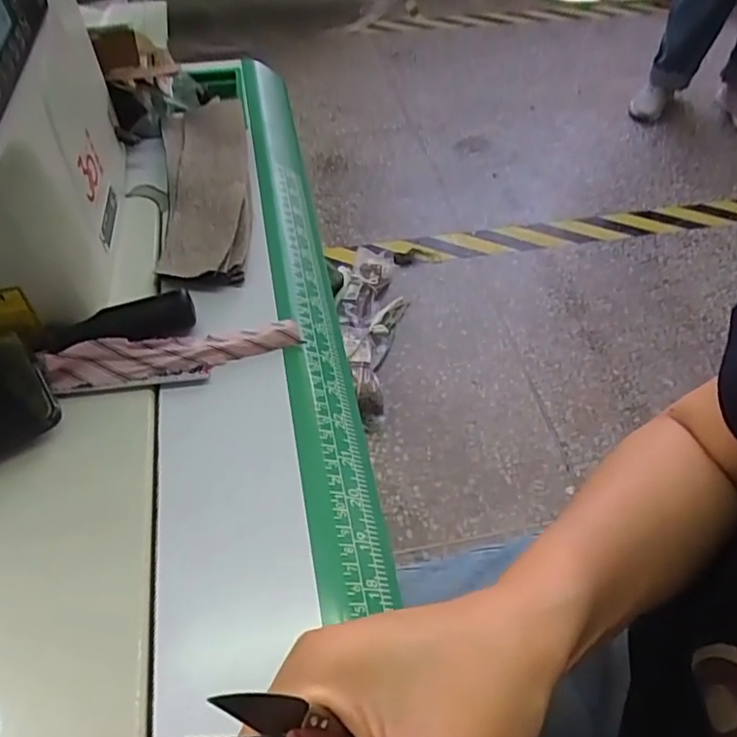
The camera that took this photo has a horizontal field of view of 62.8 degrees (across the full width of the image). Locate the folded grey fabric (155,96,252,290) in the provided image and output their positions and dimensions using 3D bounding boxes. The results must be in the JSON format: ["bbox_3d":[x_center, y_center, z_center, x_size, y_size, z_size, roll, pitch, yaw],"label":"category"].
[{"bbox_3d":[-0.126,-0.144,0.468,0.066,0.025,0.211,-7,52,-7],"label":"folded grey fabric"}]

